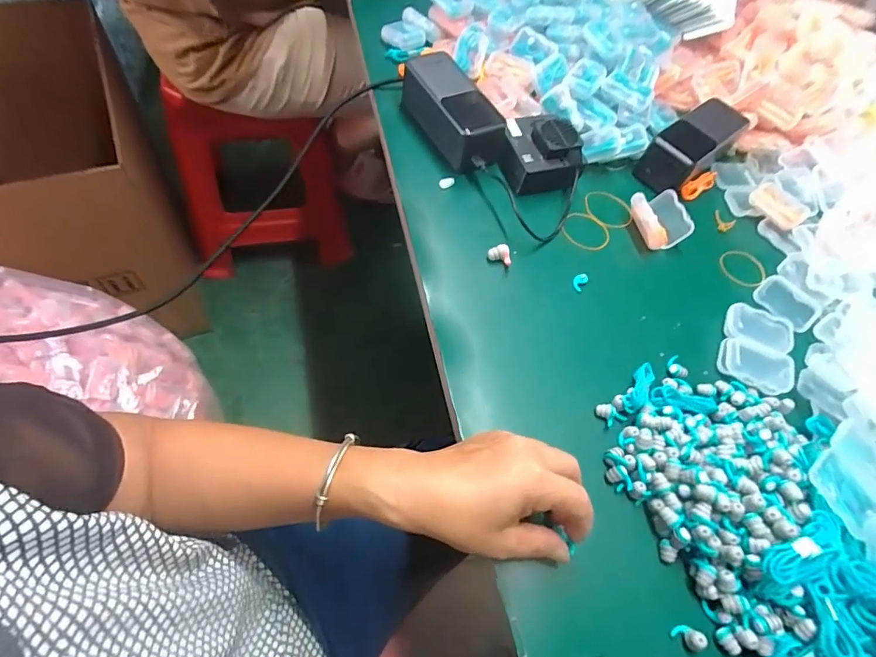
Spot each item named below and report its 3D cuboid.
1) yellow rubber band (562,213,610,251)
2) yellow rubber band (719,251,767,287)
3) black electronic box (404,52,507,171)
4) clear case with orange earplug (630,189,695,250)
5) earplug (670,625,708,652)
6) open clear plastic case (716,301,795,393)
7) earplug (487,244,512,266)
[{"bbox_3d":[0.147,-0.096,0.460,0.047,0.004,0.045,5,65,-10],"label":"yellow rubber band"},{"bbox_3d":[0.307,-0.063,0.467,0.045,0.008,0.045,1,60,-1],"label":"yellow rubber band"},{"bbox_3d":[0.017,-0.222,0.480,0.059,0.047,0.136,-23,67,-20],"label":"black electronic box"},{"bbox_3d":[0.221,-0.109,0.462,0.046,0.027,0.052,-10,63,-14],"label":"clear case with orange earplug"},{"bbox_3d":[0.159,0.195,0.294,0.016,0.014,0.011,37,62,12],"label":"earplug"},{"bbox_3d":[0.282,0.016,0.407,0.061,0.010,0.077,25,60,6],"label":"open clear plastic case"},{"bbox_3d":[0.057,-0.067,0.425,0.022,0.019,0.013,18,60,1],"label":"earplug"}]

